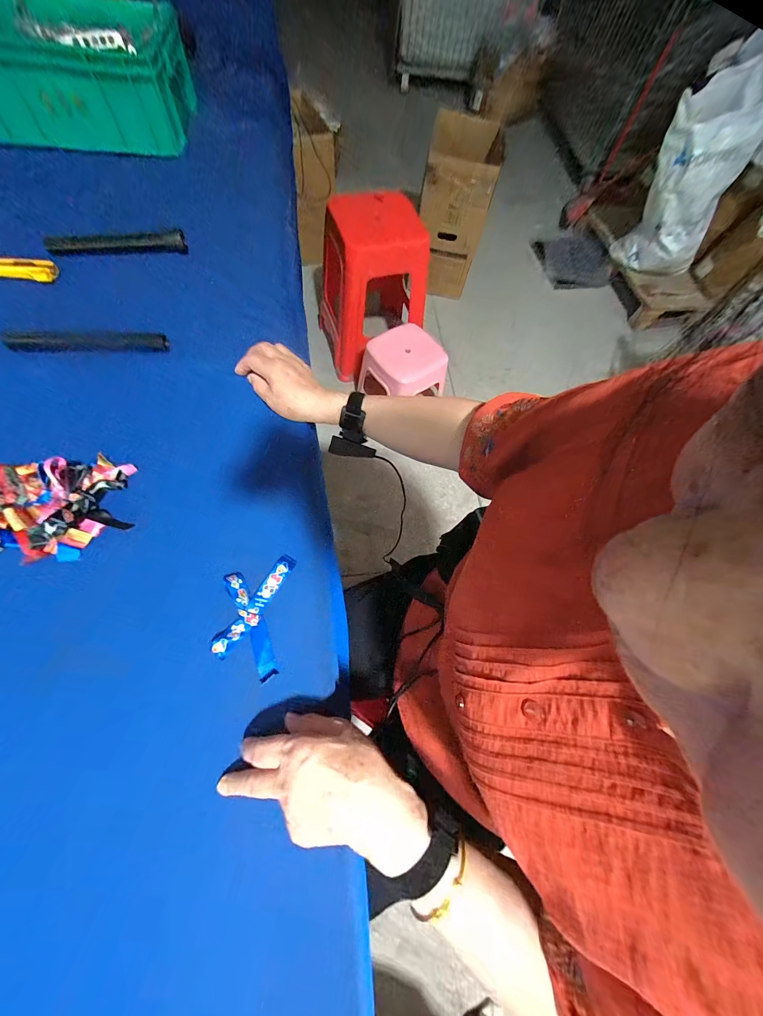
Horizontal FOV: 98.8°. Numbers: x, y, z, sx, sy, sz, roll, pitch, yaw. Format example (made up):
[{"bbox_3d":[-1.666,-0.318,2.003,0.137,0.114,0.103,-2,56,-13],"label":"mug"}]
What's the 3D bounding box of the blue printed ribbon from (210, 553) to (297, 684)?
[{"bbox_3d":[-0.150,0.122,0.383,0.072,0.020,0.134,5,66,-3],"label":"blue printed ribbon"}]

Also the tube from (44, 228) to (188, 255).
[{"bbox_3d":[-0.482,-0.485,0.601,0.231,0.028,0.032,-10,68,-9],"label":"tube"}]

